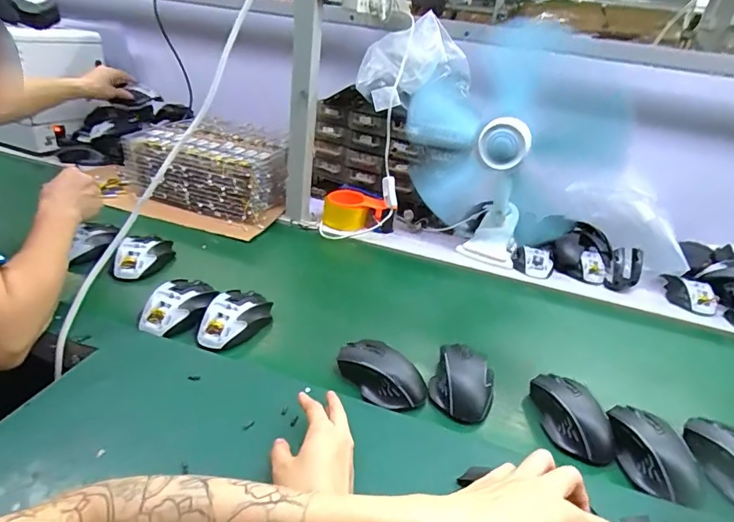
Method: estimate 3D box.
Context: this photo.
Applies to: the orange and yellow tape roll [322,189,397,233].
[{"bbox_3d":[-0.024,-0.100,0.927,0.132,0.062,0.075,9,29,5],"label":"orange and yellow tape roll"}]

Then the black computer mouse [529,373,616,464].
[{"bbox_3d":[0.233,0.174,0.520,0.061,0.036,0.110,-5,31,-20],"label":"black computer mouse"}]

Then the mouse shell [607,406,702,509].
[{"bbox_3d":[0.307,0.203,0.494,0.062,0.040,0.118,1,29,-10],"label":"mouse shell"}]

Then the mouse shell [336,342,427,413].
[{"bbox_3d":[0.015,0.134,0.545,0.117,0.042,0.060,24,34,29],"label":"mouse shell"}]

